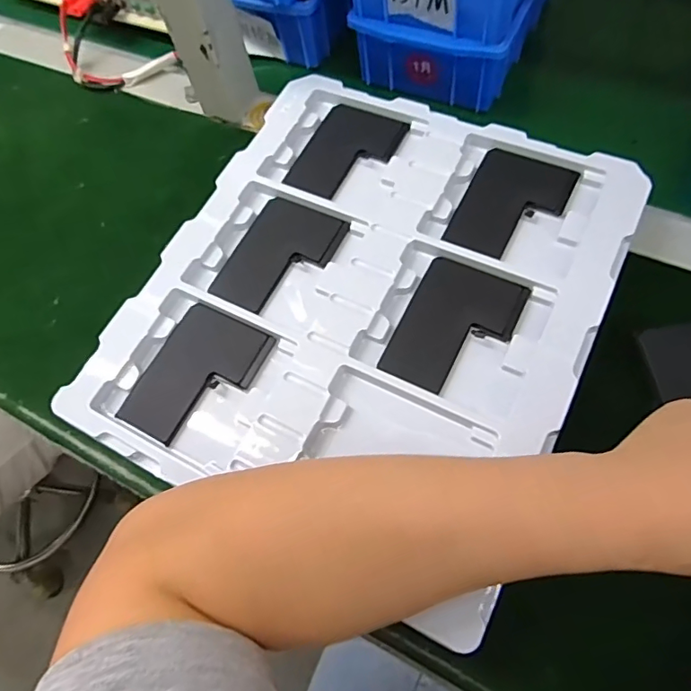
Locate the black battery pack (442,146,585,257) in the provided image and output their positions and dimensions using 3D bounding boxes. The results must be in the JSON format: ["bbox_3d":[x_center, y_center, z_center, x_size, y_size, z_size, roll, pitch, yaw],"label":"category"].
[{"bbox_3d":[0.114,-0.096,0.343,0.064,0.004,0.088,23,70,17],"label":"black battery pack"}]

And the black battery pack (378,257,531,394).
[{"bbox_3d":[0.069,-0.011,0.313,0.064,0.008,0.088,23,70,17],"label":"black battery pack"}]

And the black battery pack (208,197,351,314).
[{"bbox_3d":[-0.046,-0.062,0.349,0.066,0.008,0.089,24,70,17],"label":"black battery pack"}]

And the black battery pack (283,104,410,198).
[{"bbox_3d":[0.000,-0.149,0.384,0.066,0.006,0.089,26,71,18],"label":"black battery pack"}]

